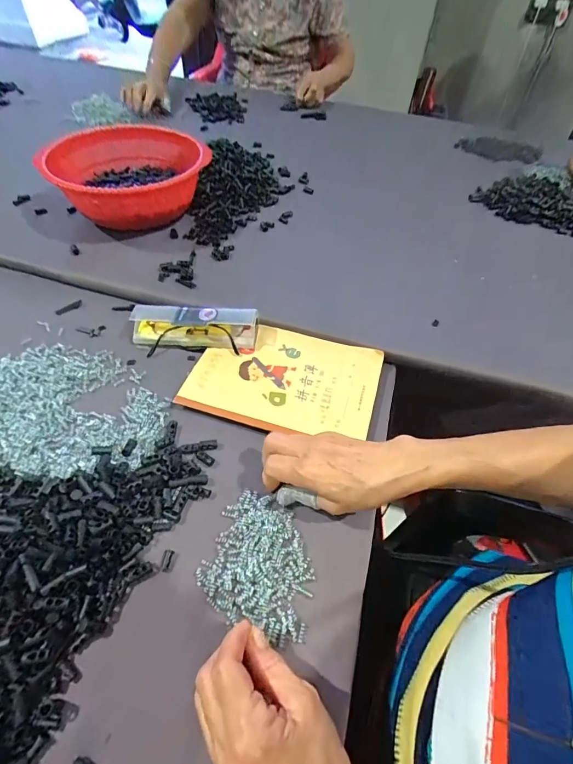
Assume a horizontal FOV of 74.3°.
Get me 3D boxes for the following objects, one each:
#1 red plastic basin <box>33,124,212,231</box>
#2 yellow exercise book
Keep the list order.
[{"bbox_3d":[-0.251,-0.311,0.598,0.250,0.093,0.215,-5,53,-7],"label":"red plastic basin"},{"bbox_3d":[-0.001,-0.007,0.436,0.205,0.006,0.141,14,54,9],"label":"yellow exercise book"}]

